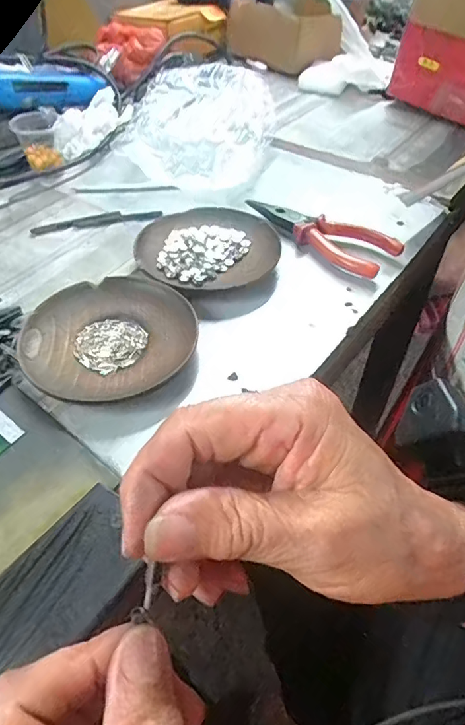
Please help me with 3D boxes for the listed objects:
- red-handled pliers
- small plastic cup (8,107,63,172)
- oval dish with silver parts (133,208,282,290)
[{"bbox_3d":[0.076,-0.116,0.432,0.049,0.018,0.139,-35,56,-30],"label":"red-handled pliers"},{"bbox_3d":[-0.196,-0.225,0.502,0.044,0.053,0.047,0,46,0],"label":"small plastic cup"},{"bbox_3d":[-0.023,-0.095,0.408,0.113,0.016,0.099,-22,50,-20],"label":"oval dish with silver parts"}]

